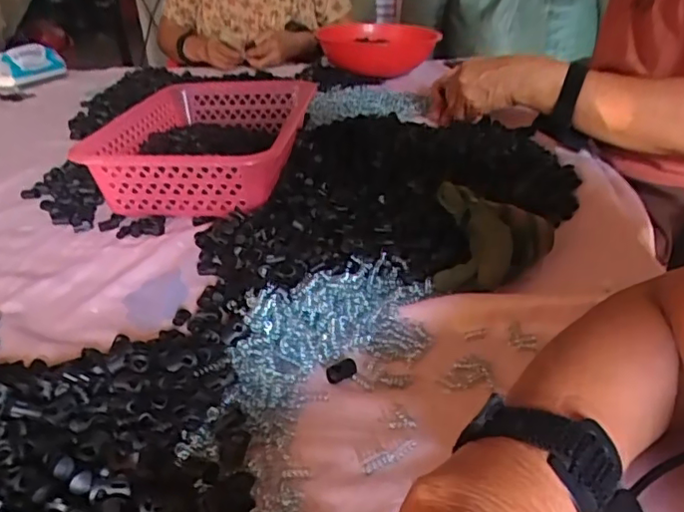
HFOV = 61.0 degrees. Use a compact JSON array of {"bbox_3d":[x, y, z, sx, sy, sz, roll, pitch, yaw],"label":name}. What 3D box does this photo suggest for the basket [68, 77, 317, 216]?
[{"bbox_3d":[-0.152,-0.130,0.700,0.200,0.091,0.284,2,30,7],"label":"basket"}]

